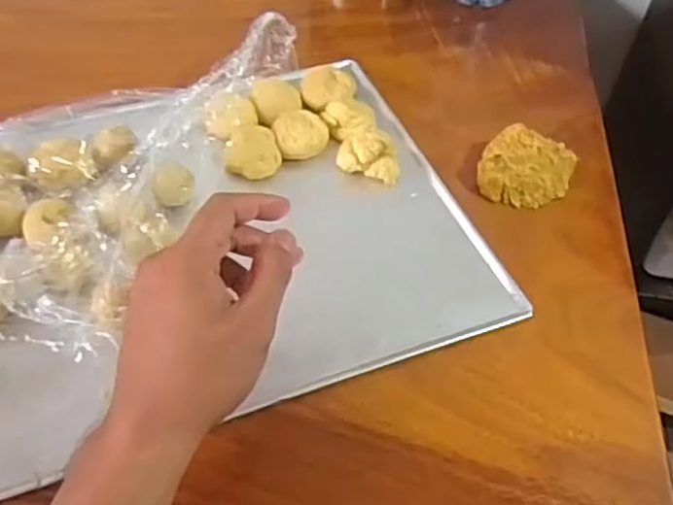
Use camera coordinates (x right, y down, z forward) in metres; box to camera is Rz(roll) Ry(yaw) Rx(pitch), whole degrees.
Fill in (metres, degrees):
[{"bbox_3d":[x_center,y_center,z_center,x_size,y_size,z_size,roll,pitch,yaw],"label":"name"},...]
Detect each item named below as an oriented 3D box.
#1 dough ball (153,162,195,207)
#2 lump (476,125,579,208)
[{"bbox_3d":[-0.125,-0.053,0.498,0.030,0.024,0.025,-11,51,-11],"label":"dough ball"},{"bbox_3d":[0.159,-0.070,0.541,0.073,0.032,0.066,20,51,15],"label":"lump"}]

